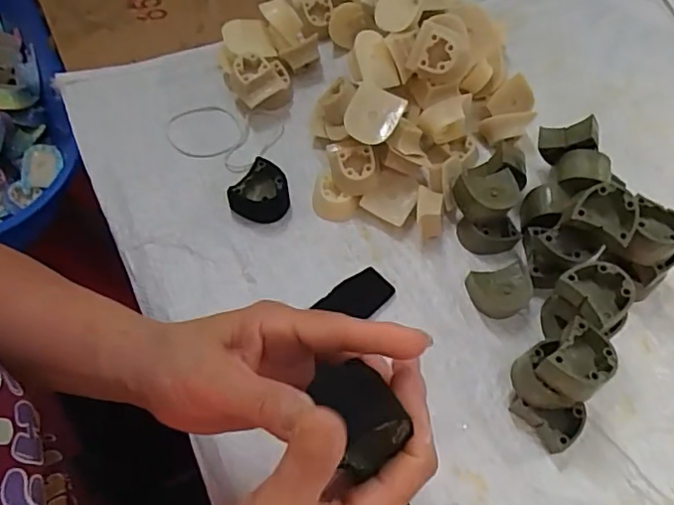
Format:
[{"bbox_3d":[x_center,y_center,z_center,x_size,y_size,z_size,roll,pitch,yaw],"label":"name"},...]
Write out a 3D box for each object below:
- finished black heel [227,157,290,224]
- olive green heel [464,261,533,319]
[{"bbox_3d":[-0.064,-0.049,0.482,0.040,0.030,0.049,31,67,13],"label":"finished black heel"},{"bbox_3d":[0.131,0.034,0.456,0.046,0.029,0.035,-5,64,-4],"label":"olive green heel"}]

